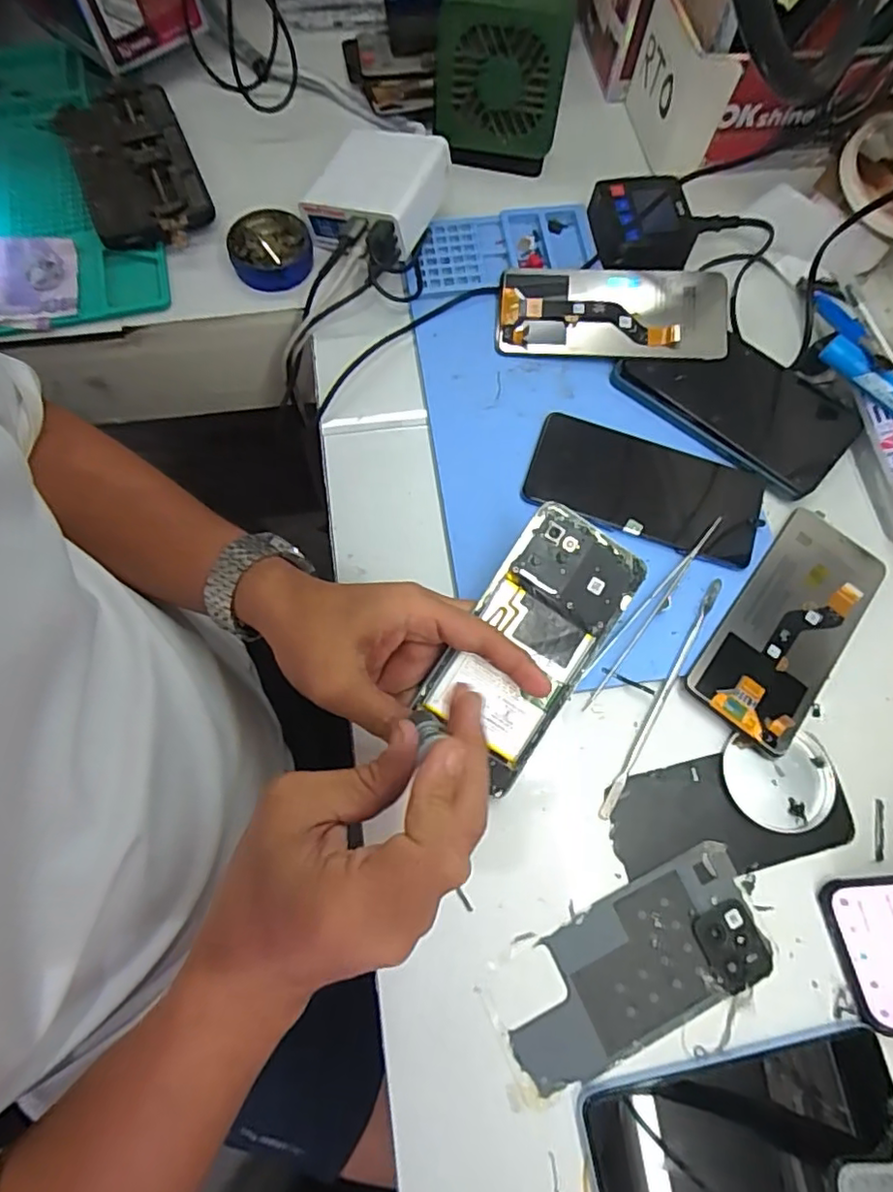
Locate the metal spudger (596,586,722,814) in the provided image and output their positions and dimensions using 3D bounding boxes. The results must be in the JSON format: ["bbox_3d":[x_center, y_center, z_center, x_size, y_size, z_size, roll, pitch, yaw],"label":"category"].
[{"bbox_3d":[0.135,0.061,0.380,0.008,0.006,0.164,30,75,7],"label":"metal spudger"}]

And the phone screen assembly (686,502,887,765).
[{"bbox_3d":[0.224,0.016,0.399,0.068,0.007,0.164,38,70,8],"label":"phone screen assembly"}]

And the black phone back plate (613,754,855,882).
[{"bbox_3d":[0.172,0.132,0.370,0.144,0.007,0.065,-11,74,-4],"label":"black phone back plate"}]

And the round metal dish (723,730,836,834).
[{"bbox_3d":[0.203,0.112,0.369,0.065,0.007,0.055,2,73,-1],"label":"round metal dish"}]

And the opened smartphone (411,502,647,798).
[{"bbox_3d":[0.048,0.027,0.350,0.074,0.004,0.150,33,88,-5],"label":"opened smartphone"}]

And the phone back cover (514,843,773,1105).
[{"bbox_3d":[0.105,0.208,0.340,0.153,0.004,0.069,-25,76,-8],"label":"phone back cover"}]

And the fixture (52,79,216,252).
[{"bbox_3d":[-0.251,-0.348,0.491,0.092,0.021,0.171,-24,75,-10],"label":"fixture"}]

